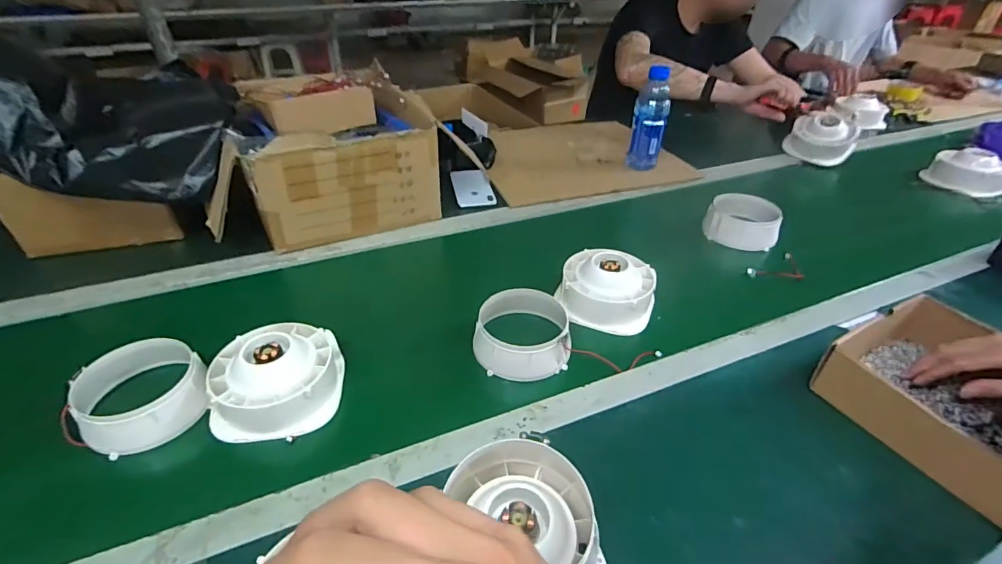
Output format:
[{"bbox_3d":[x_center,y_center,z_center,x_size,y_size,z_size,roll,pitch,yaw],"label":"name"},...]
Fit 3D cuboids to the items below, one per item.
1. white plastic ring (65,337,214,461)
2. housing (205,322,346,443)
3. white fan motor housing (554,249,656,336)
[{"bbox_3d":[-0.400,0.122,0.529,0.122,0.058,0.122,0,36,0],"label":"white plastic ring"},{"bbox_3d":[-0.257,0.108,0.545,0.136,0.071,0.134,0,36,0],"label":"housing"},{"bbox_3d":[0.153,0.003,0.678,0.130,0.055,0.123,14,41,16],"label":"white fan motor housing"}]

